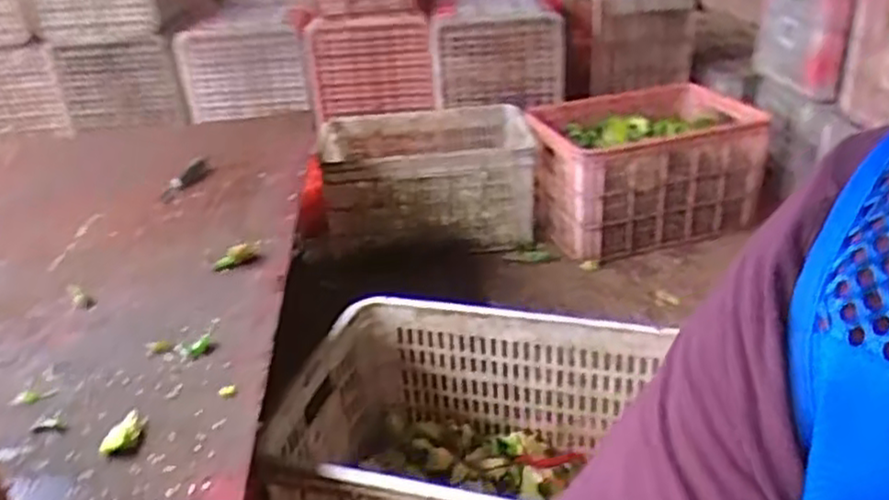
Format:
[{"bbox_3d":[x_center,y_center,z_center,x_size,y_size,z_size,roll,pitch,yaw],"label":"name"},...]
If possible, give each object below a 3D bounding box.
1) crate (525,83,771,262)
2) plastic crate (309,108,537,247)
[{"bbox_3d":[0.474,-0.200,1.759,0.554,0.276,0.333,-11,30,-15],"label":"crate"},{"bbox_3d":[-0.047,-0.174,1.781,0.511,0.245,0.315,-2,25,0],"label":"plastic crate"}]

